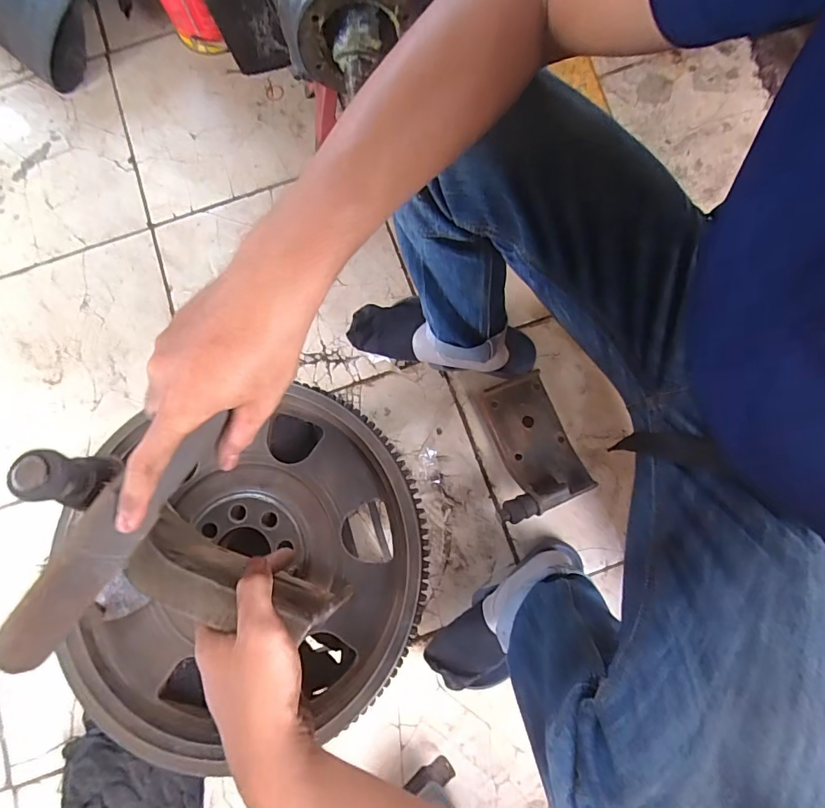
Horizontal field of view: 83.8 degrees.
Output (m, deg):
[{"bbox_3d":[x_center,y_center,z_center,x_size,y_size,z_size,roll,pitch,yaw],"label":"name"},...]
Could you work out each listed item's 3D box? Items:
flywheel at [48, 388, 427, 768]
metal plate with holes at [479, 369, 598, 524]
[{"bbox_3d":[-0.150,0.141,0.401,0.324,0.042,0.280,-11,79,-1],"label":"flywheel"},{"bbox_3d":[0.175,0.062,0.720,0.155,0.057,0.205,-21,79,-4],"label":"metal plate with holes"}]

